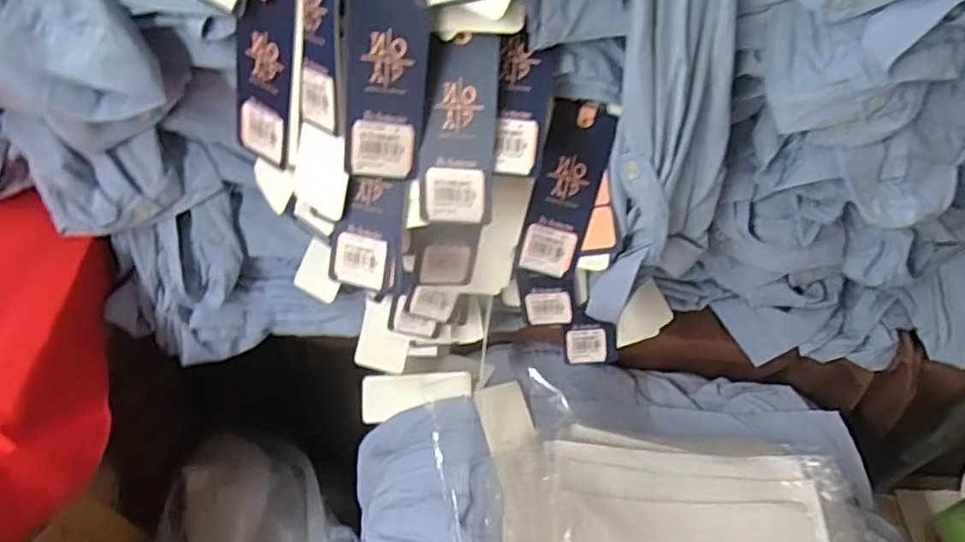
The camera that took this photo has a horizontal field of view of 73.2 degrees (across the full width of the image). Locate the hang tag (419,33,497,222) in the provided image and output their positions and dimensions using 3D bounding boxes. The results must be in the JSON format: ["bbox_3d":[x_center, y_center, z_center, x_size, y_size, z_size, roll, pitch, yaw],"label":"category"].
[{"bbox_3d":[-0.014,-0.083,0.390,0.043,0.109,0.008,5,11,9],"label":"hang tag"}]

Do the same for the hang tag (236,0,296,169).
[{"bbox_3d":[-0.138,-0.121,0.407,0.043,0.116,0.005,29,42,12],"label":"hang tag"}]

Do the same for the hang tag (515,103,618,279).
[{"bbox_3d":[0.058,-0.056,0.453,0.046,0.121,0.006,12,19,-1],"label":"hang tag"}]

